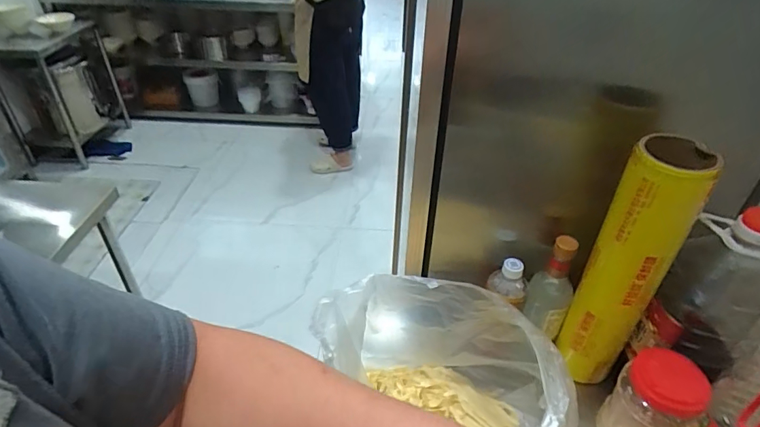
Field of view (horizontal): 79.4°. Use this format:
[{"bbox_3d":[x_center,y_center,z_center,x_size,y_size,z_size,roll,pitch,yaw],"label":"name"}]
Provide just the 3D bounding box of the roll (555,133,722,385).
[{"bbox_3d":[0.333,0.084,0.632,0.095,0.386,0.082,28,45,29],"label":"roll"}]

